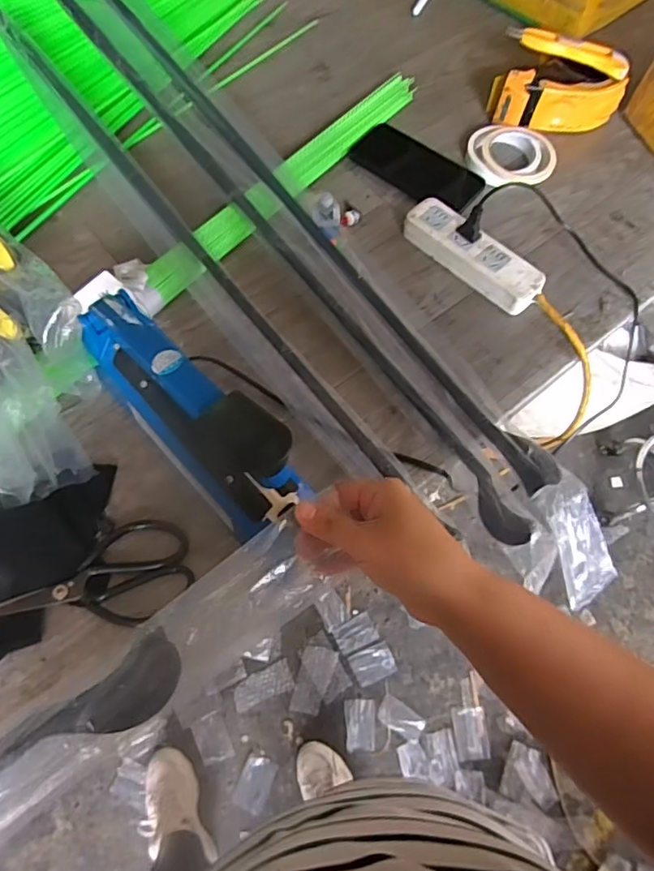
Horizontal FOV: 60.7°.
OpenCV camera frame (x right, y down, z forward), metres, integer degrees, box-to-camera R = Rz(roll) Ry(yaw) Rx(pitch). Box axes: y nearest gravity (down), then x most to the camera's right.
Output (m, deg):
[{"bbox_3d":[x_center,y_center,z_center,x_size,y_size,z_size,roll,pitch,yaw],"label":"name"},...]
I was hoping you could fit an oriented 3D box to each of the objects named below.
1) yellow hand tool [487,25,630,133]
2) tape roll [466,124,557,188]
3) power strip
[{"bbox_3d":[0.300,-0.450,0.724,0.162,0.073,0.108,15,67,4],"label":"yellow hand tool"},{"bbox_3d":[0.233,-0.352,0.702,0.092,0.026,0.097,1,66,-2],"label":"tape roll"},{"bbox_3d":[0.163,-0.205,0.627,0.169,0.025,0.050,40,71,15],"label":"power strip"}]

